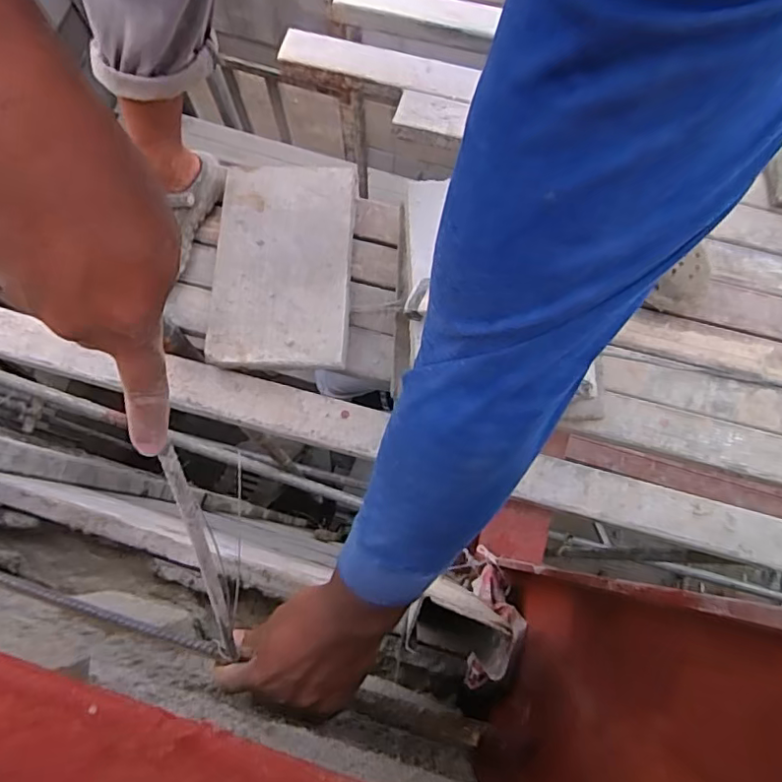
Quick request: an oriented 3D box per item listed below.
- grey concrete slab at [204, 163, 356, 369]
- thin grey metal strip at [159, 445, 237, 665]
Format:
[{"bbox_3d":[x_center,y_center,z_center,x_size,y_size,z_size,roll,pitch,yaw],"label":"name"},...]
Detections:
[{"bbox_3d":[-0.174,-0.212,0.894,0.216,0.015,0.351,3,75,0],"label":"grey concrete slab"},{"bbox_3d":[-0.133,0.123,0.397,0.011,0.220,0.014,1,36,0],"label":"thin grey metal strip"}]

